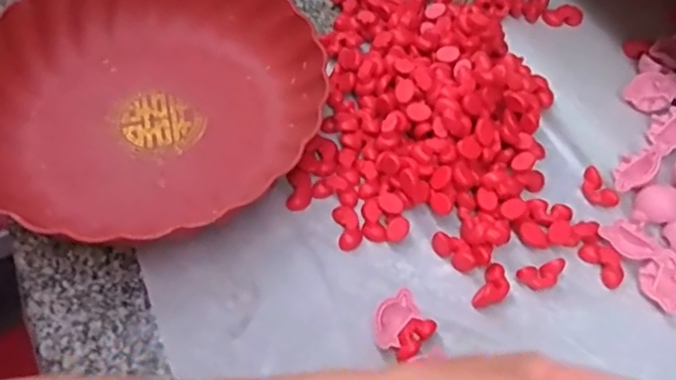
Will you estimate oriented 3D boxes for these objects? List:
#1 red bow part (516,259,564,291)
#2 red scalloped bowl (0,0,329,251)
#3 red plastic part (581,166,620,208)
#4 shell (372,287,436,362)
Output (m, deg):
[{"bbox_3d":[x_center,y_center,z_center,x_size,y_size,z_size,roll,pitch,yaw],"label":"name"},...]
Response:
[{"bbox_3d":[0.127,0.054,0.402,0.031,0.013,0.013,-13,58,-10],"label":"red bow part"},{"bbox_3d":[-0.141,-0.070,0.452,0.226,0.049,0.231,1,56,-1],"label":"red scalloped bowl"},{"bbox_3d":[0.178,0.000,0.440,0.014,0.014,0.031,-21,59,-15],"label":"red plastic part"},{"bbox_3d":[0.037,0.082,0.379,0.033,0.019,0.034,1,56,-1],"label":"shell"}]

